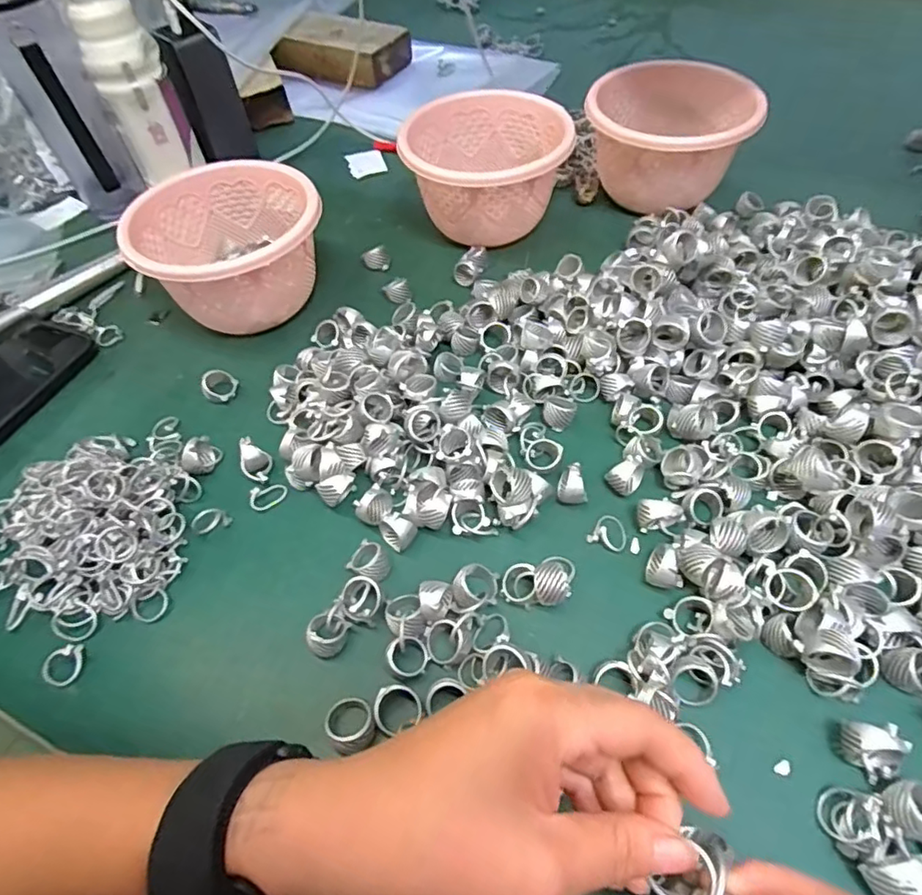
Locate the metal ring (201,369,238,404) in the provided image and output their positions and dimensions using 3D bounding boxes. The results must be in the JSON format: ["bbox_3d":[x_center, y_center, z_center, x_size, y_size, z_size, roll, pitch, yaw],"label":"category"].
[{"bbox_3d":[-0.184,-0.048,0.437,0.025,0.015,0.023,-2,54,3],"label":"metal ring"}]

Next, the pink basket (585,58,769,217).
[{"bbox_3d":[0.185,-0.275,0.519,0.143,0.082,0.120,16,57,15],"label":"pink basket"}]

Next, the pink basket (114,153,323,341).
[{"bbox_3d":[-0.181,-0.156,0.467,0.137,0.089,0.133,-21,55,-11],"label":"pink basket"}]

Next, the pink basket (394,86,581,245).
[{"bbox_3d":[0.023,-0.244,0.512,0.142,0.081,0.125,5,54,8],"label":"pink basket"}]

